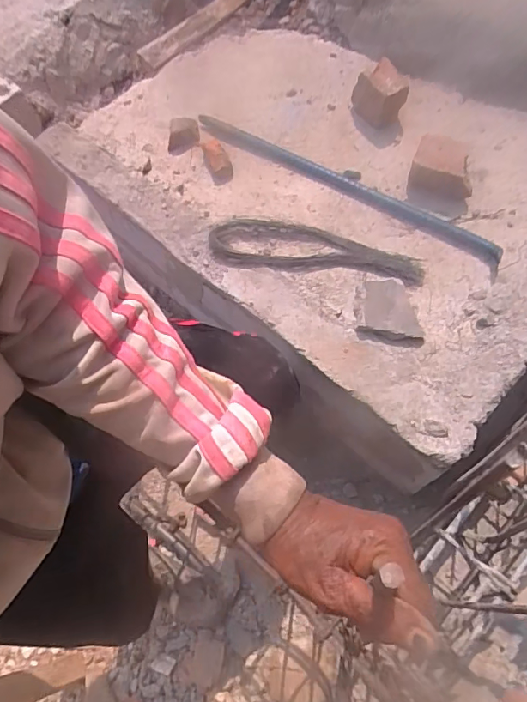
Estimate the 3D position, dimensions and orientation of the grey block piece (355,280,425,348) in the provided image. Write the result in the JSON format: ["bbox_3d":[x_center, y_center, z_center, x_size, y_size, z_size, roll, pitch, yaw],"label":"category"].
[{"bbox_3d":[0.243,-0.072,0.924,0.116,0.033,0.116,10,66,8],"label":"grey block piece"}]

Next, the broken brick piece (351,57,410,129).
[{"bbox_3d":[0.257,-0.570,1.095,0.118,0.105,0.073,11,66,8],"label":"broken brick piece"}]

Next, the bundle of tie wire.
[{"bbox_3d":[0.102,-0.209,0.991,0.422,0.032,0.112,7,66,7],"label":"bundle of tie wire"}]

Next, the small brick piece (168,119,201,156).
[{"bbox_3d":[-0.182,-0.487,1.115,0.076,0.038,0.076,-6,65,1],"label":"small brick piece"}]

